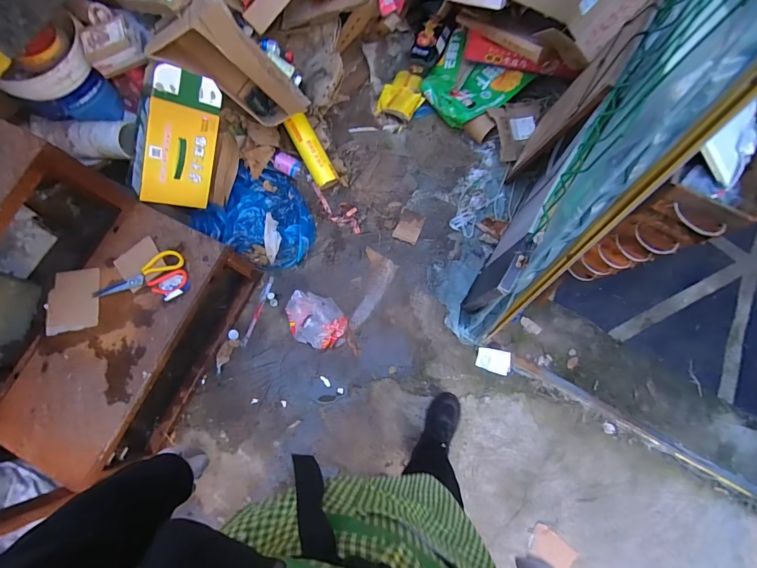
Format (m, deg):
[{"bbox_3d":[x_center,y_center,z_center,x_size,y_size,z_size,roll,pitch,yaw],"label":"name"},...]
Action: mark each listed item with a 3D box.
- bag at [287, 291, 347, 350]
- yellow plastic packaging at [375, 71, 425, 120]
[{"bbox_3d":[-0.206,0.119,1.243,0.180,0.155,0.166,41,80,10],"label":"bag"},{"bbox_3d":[0.087,-0.717,1.450,0.157,0.071,0.184,29,78,7],"label":"yellow plastic packaging"}]

